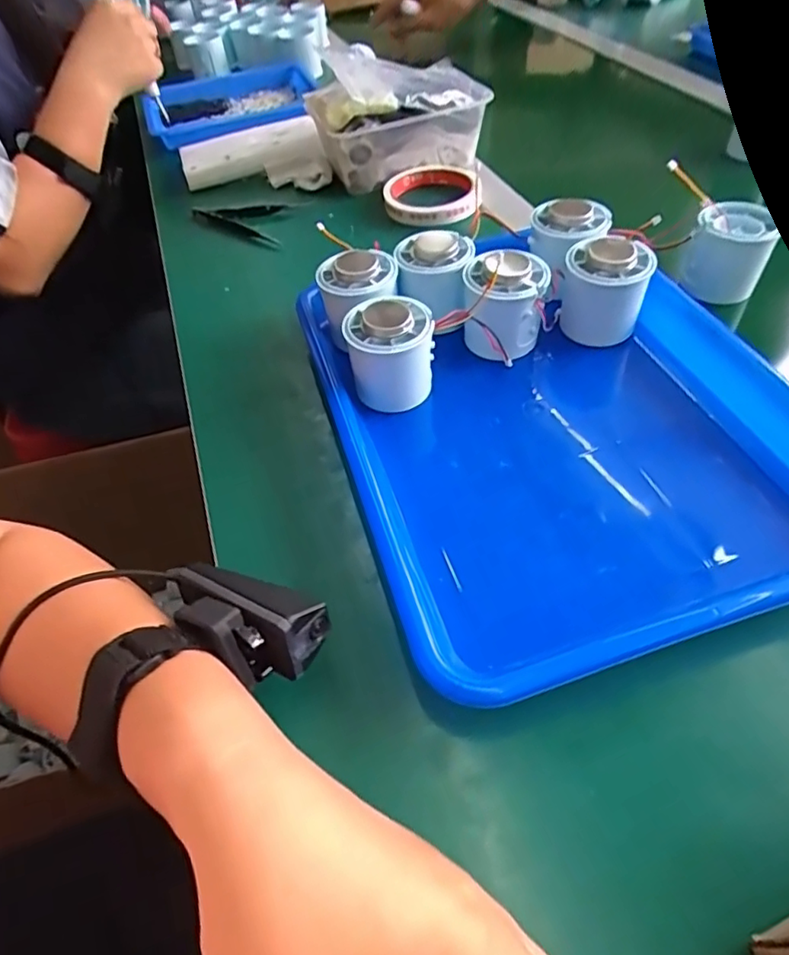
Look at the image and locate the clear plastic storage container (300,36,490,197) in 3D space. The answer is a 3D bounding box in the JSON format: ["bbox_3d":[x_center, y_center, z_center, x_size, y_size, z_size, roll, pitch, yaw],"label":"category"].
[{"bbox_3d":[0.004,-0.375,0.591,0.169,0.082,0.139,-12,49,-6],"label":"clear plastic storage container"}]

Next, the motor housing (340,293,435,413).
[{"bbox_3d":[-0.004,-0.075,0.367,0.054,0.062,0.060,-6,48,-1],"label":"motor housing"}]

